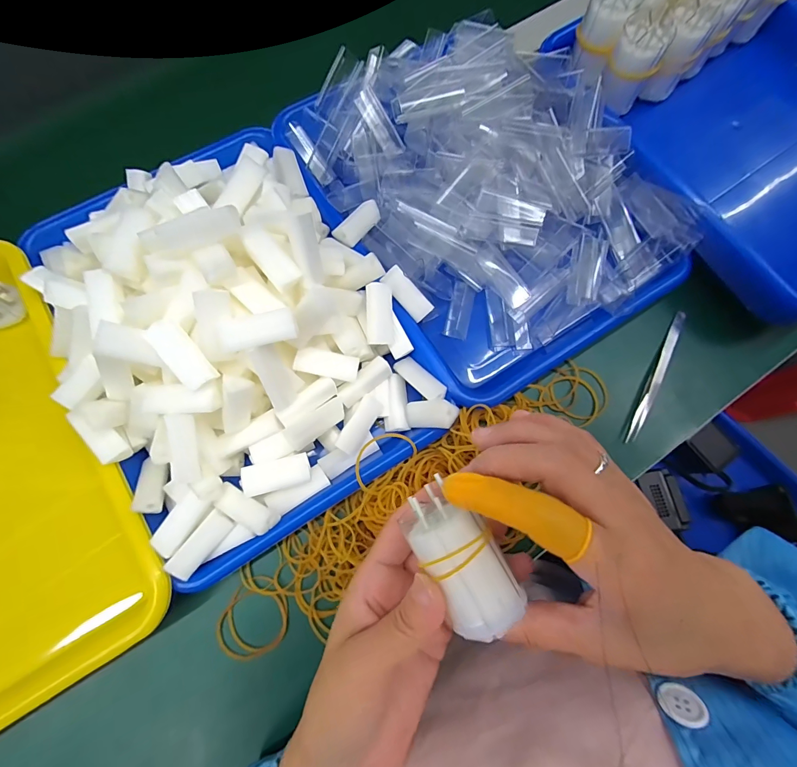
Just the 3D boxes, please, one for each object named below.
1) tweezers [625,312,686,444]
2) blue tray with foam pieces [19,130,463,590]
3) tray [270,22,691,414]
[{"bbox_3d":[0.225,-0.008,0.326,0.012,0.007,0.129,27,77,7],"label":"tweezers"},{"bbox_3d":[-0.118,-0.053,0.268,0.247,0.088,0.301,-32,78,-8],"label":"blue tray with foam pieces"},{"bbox_3d":[0.069,-0.174,0.322,0.248,0.065,0.325,-33,78,-8],"label":"tray"}]

